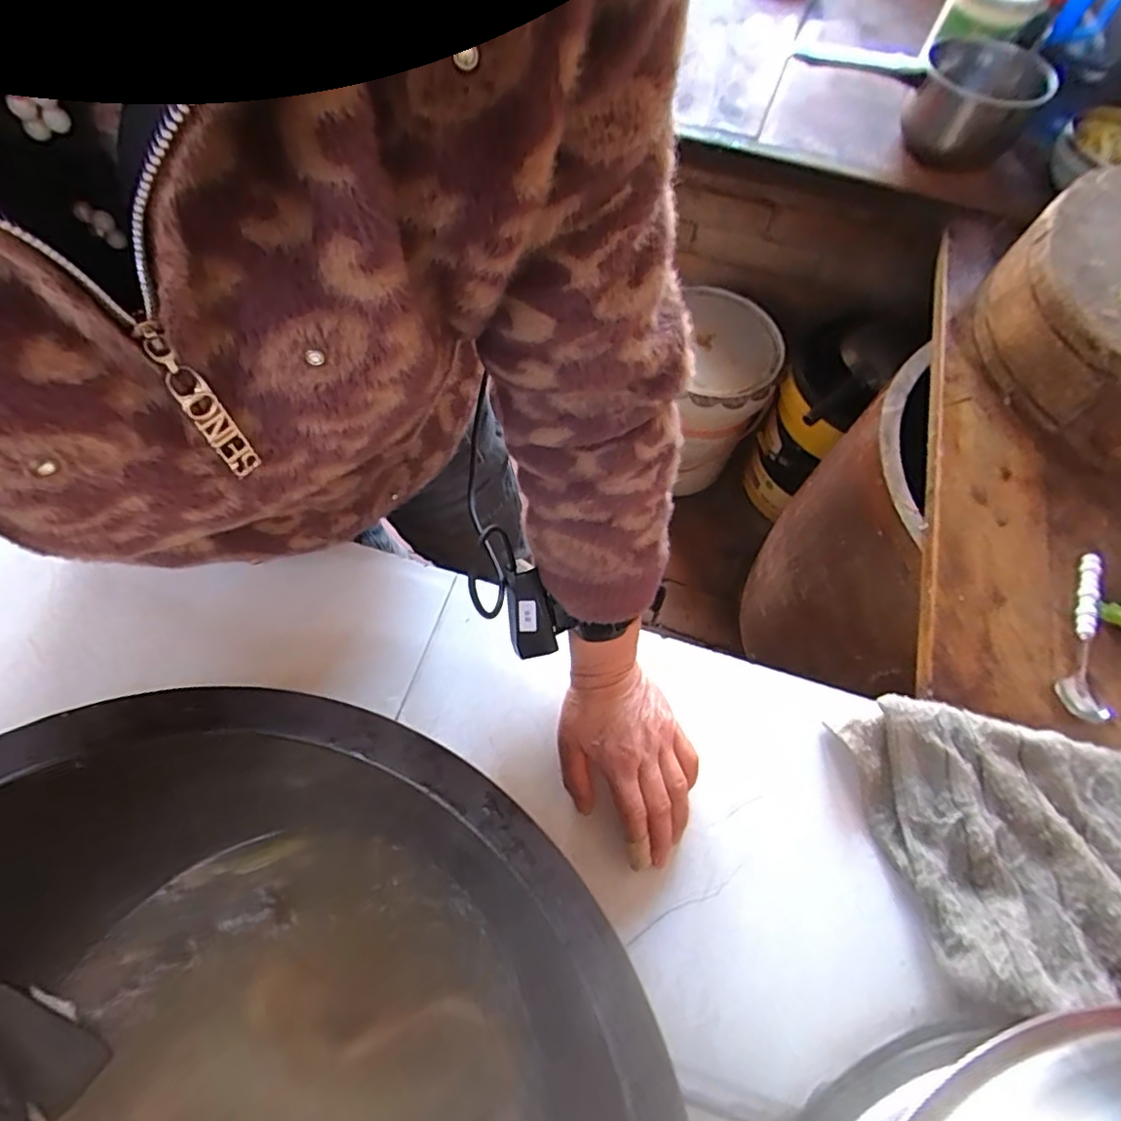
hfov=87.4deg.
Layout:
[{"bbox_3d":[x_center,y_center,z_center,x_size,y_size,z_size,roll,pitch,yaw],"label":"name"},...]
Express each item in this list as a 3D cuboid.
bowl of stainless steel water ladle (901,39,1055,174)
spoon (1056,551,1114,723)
[{"bbox_3d":[0.550,-0.608,0.783,0.150,0.091,0.125,21,65,9],"label":"bowl of stainless steel water ladle"},{"bbox_3d":[0.475,0.068,0.527,0.036,0.016,0.162,26,66,11],"label":"spoon"}]

